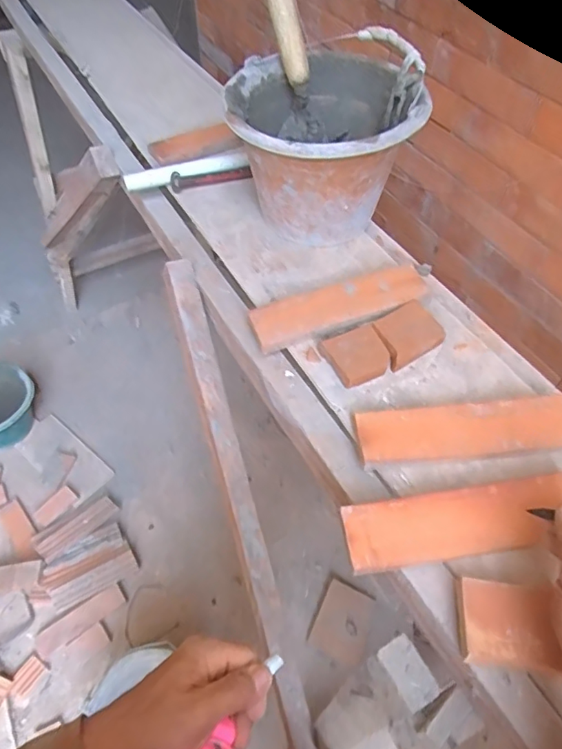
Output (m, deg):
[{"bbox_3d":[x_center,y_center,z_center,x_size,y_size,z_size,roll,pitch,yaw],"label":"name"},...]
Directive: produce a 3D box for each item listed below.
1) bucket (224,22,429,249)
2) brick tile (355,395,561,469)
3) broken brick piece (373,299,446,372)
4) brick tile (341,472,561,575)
[{"bbox_3d":[0.056,-0.299,0.679,0.232,0.176,0.233,0,53,0],"label":"bucket"},{"bbox_3d":[0.190,0.056,0.521,0.221,0.015,0.063,-7,56,0],"label":"brick tile"},{"bbox_3d":[0.147,-0.047,0.601,0.074,0.022,0.069,-21,56,-15],"label":"broken brick piece"},{"bbox_3d":[0.167,0.132,0.463,0.216,0.014,0.060,-11,54,-5],"label":"brick tile"}]

